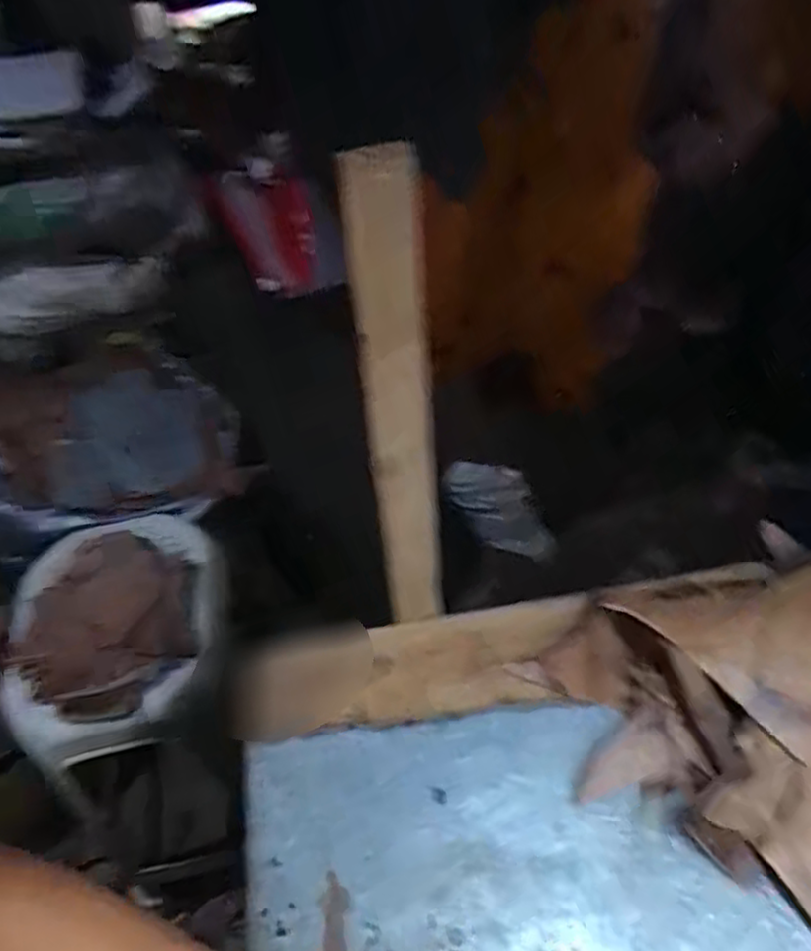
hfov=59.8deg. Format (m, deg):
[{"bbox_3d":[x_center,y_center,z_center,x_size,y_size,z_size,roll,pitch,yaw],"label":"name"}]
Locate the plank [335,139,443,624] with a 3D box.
[{"bbox_3d":[-0.002,-0.020,0.467,0.045,0.381,0.032,-5,49,2],"label":"plank"}]

